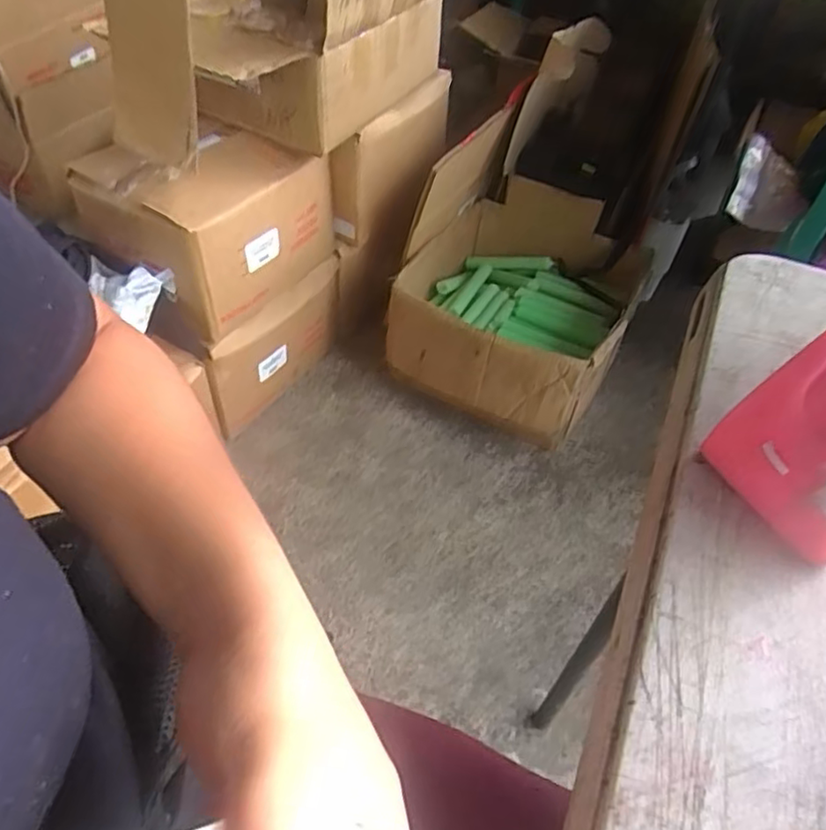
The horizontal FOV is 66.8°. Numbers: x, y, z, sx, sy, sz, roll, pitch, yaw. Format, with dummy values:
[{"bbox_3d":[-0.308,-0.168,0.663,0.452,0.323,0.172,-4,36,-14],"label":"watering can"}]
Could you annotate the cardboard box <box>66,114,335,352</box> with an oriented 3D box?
[{"bbox_3d":[-0.320,-0.341,1.090,0.225,0.246,0.345,28,52,20],"label":"cardboard box"}]

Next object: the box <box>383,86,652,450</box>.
[{"bbox_3d":[0.217,-0.253,1.248,0.422,0.423,0.463,25,51,17],"label":"box"}]

